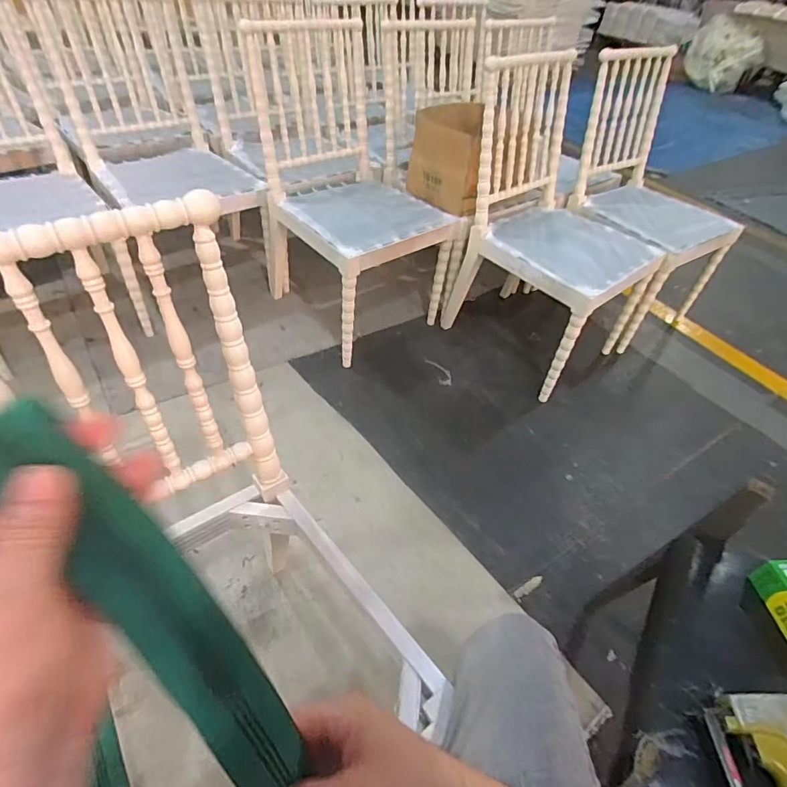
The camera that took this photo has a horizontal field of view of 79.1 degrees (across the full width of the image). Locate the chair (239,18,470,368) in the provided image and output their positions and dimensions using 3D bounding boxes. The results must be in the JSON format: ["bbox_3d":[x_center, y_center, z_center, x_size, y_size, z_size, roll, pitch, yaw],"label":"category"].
[{"bbox_3d":[-0.102,-0.638,1.559,0.479,0.815,0.529,-25,54,-29],"label":"chair"}]

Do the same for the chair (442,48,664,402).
[{"bbox_3d":[0.557,-0.512,1.548,0.480,0.830,0.534,-26,54,-29],"label":"chair"}]

